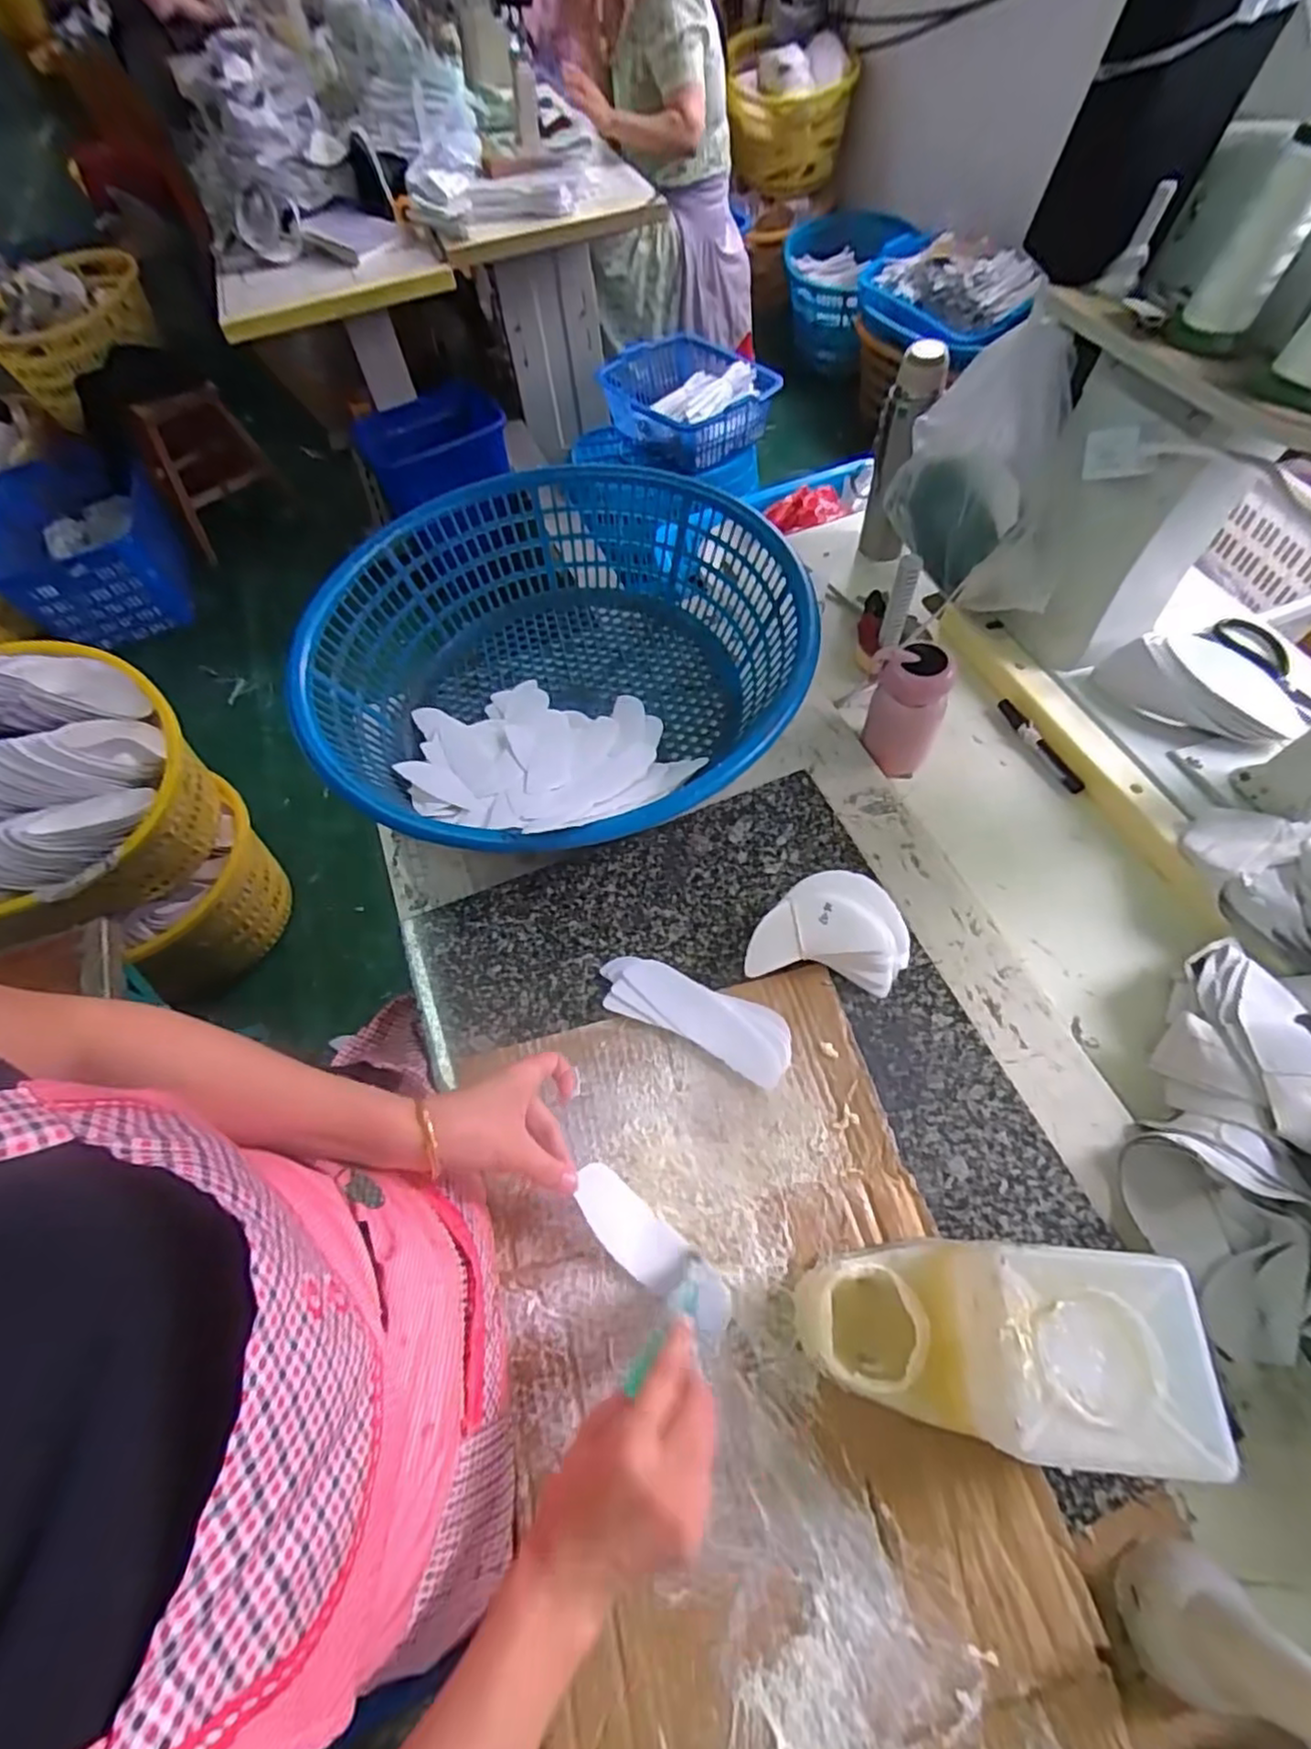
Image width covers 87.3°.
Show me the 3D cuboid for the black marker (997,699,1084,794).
[{"bbox_3d":[0.434,-0.147,0.777,0.019,0.010,0.138,-22,60,-7],"label":"black marker"}]

